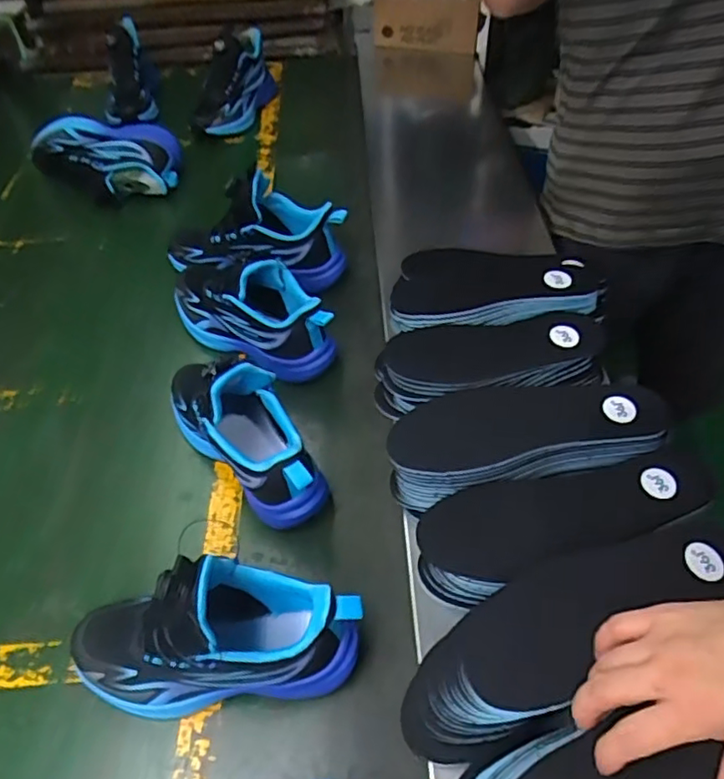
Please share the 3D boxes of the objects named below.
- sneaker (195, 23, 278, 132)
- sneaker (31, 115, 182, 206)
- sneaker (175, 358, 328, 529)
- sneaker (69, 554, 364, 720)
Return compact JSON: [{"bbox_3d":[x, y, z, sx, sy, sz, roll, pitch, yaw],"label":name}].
[{"bbox_3d":[-0.216,-0.552,1.088,0.085,0.133,0.229,14,51,13],"label":"sneaker"},{"bbox_3d":[-0.423,-0.377,0.975,0.249,0.097,0.099,6,49,6],"label":"sneaker"},{"bbox_3d":[-0.123,0.032,0.584,0.085,0.142,0.224,-30,55,-20],"label":"sneaker"},{"bbox_3d":[-0.117,0.188,0.455,0.227,0.138,0.082,-2,50,2],"label":"sneaker"}]

